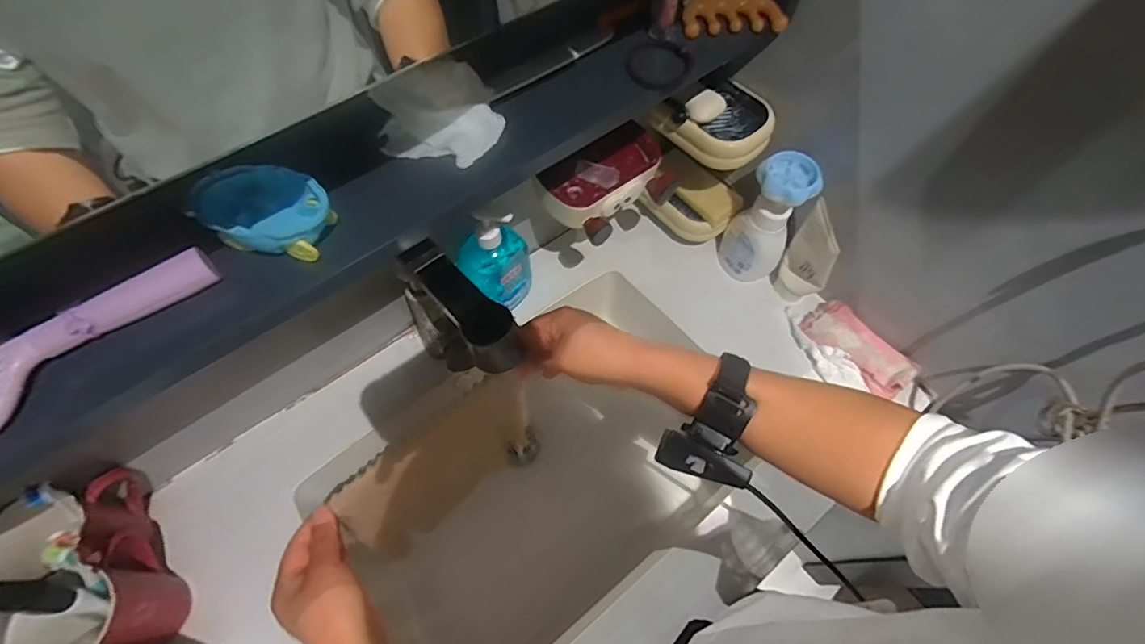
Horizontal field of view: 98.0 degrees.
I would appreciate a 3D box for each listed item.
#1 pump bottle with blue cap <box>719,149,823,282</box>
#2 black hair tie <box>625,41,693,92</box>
[{"bbox_3d":[0.249,-0.129,0.645,0.081,0.175,0.066,29,66,14],"label":"pump bottle with blue cap"},{"bbox_3d":[0.077,-0.235,0.453,0.058,0.004,0.067,27,66,13],"label":"black hair tie"}]

